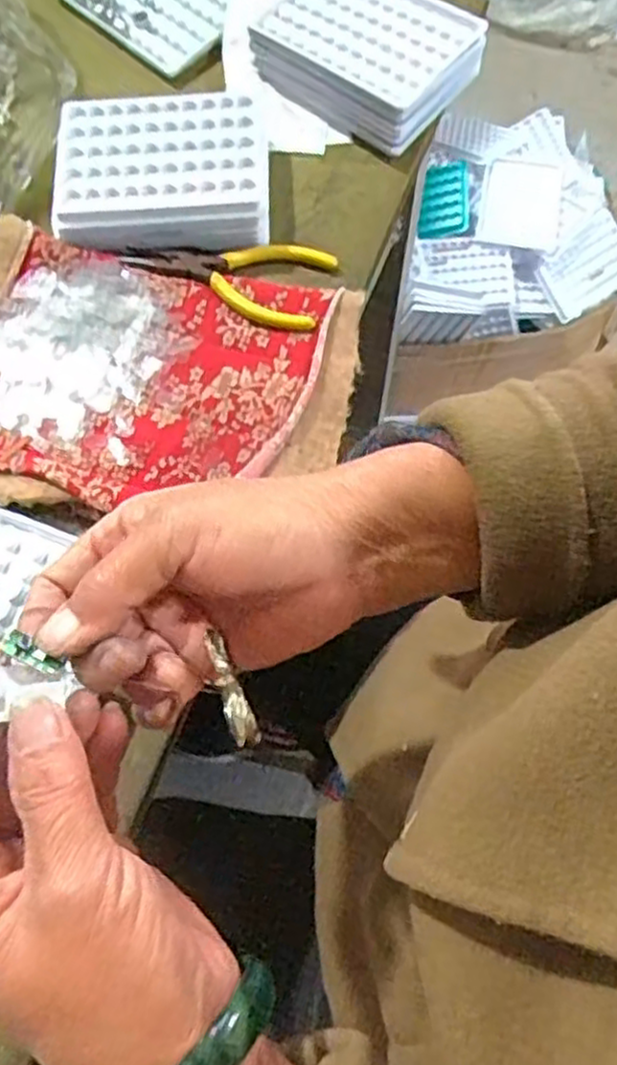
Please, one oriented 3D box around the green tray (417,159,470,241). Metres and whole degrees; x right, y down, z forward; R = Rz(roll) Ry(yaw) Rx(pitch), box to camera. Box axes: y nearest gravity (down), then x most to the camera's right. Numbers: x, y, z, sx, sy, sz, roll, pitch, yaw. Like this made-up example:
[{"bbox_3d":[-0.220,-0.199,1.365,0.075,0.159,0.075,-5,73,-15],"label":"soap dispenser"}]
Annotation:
[{"bbox_3d":[0.167,-0.410,0.899,0.059,0.020,0.105,7,72,3],"label":"green tray"}]

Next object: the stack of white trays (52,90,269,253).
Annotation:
[{"bbox_3d":[-0.089,-0.222,0.448,0.126,0.029,0.090,-2,71,0],"label":"stack of white trays"}]

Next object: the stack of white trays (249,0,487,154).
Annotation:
[{"bbox_3d":[0.037,-0.319,0.482,0.132,0.034,0.096,36,75,12],"label":"stack of white trays"}]

